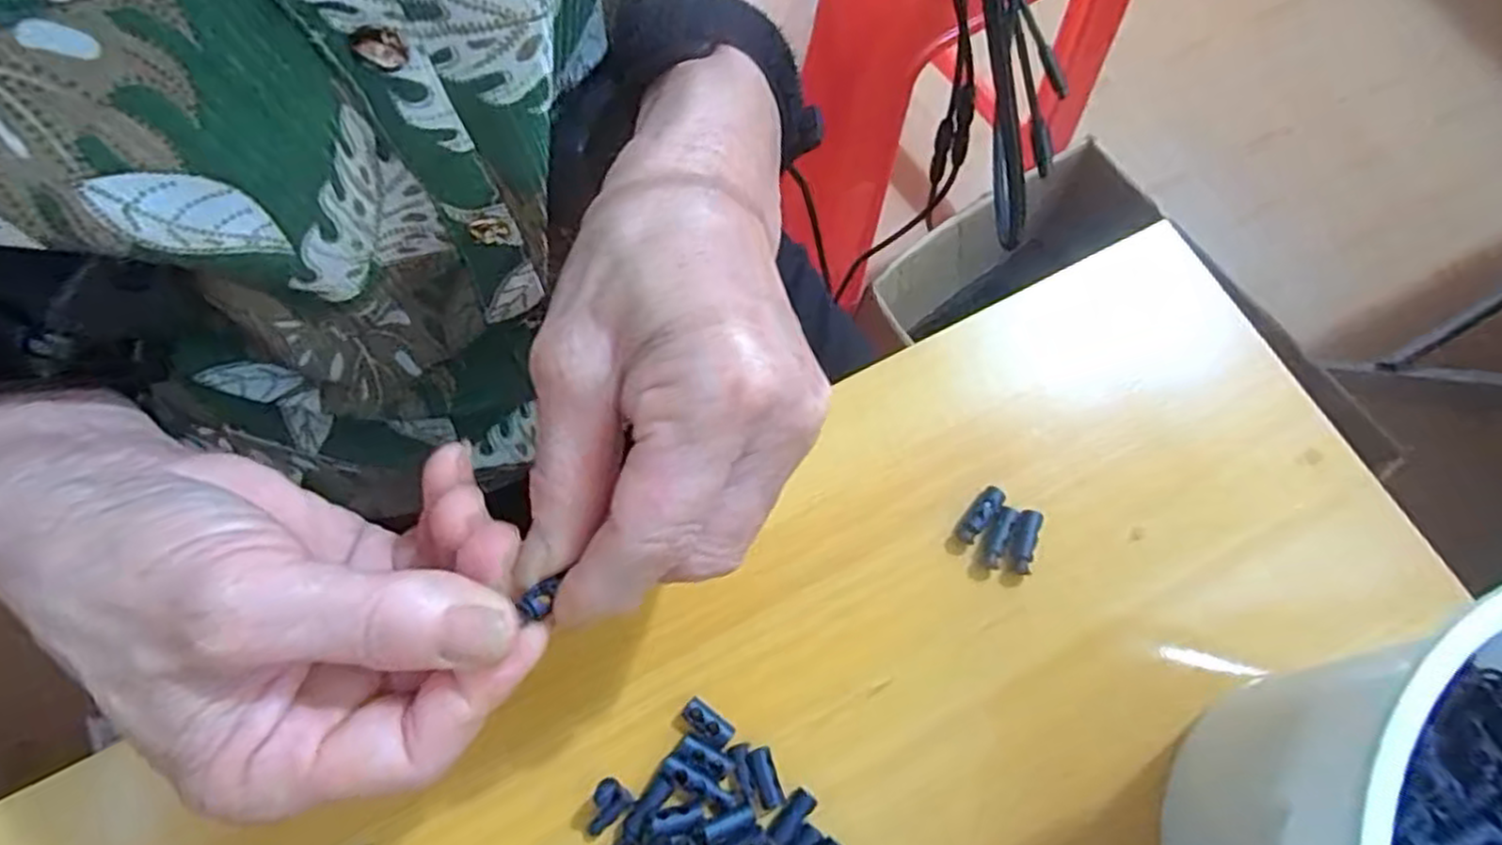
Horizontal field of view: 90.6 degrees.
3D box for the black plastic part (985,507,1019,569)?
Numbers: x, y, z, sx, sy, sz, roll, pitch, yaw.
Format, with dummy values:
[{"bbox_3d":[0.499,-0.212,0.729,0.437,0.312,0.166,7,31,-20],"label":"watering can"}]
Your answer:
[{"bbox_3d":[0.091,0.042,0.272,0.007,0.004,0.023,21,88,7],"label":"black plastic part"}]

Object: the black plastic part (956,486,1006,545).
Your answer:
[{"bbox_3d":[0.085,0.035,0.275,0.008,0.007,0.024,37,74,12],"label":"black plastic part"}]

